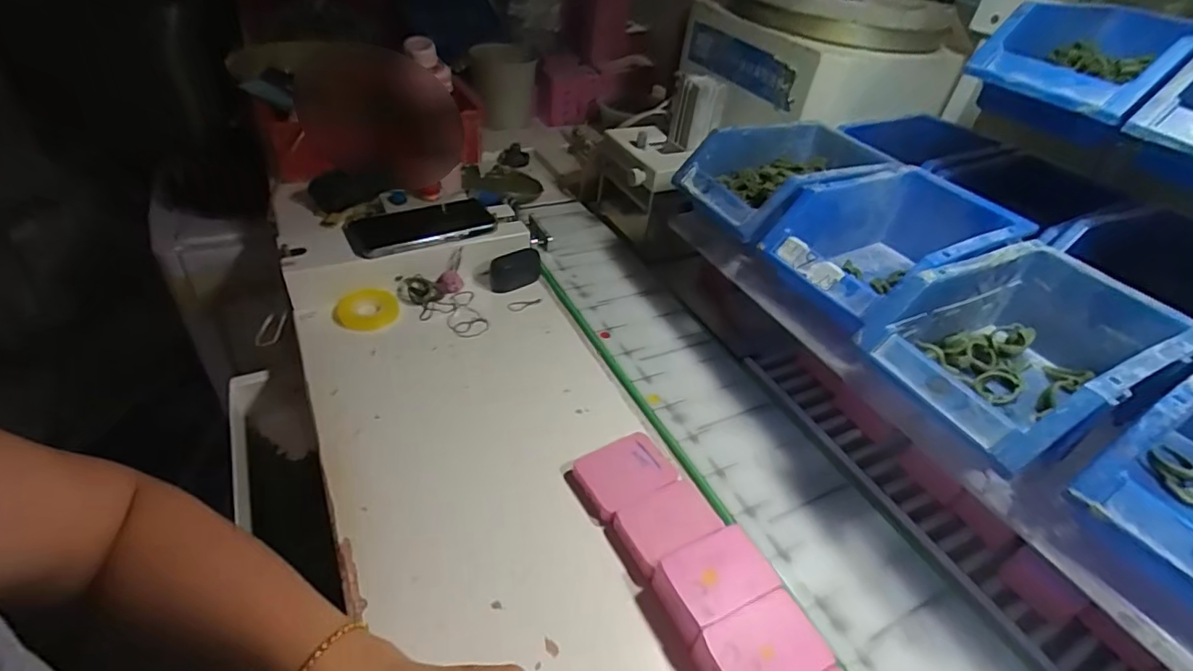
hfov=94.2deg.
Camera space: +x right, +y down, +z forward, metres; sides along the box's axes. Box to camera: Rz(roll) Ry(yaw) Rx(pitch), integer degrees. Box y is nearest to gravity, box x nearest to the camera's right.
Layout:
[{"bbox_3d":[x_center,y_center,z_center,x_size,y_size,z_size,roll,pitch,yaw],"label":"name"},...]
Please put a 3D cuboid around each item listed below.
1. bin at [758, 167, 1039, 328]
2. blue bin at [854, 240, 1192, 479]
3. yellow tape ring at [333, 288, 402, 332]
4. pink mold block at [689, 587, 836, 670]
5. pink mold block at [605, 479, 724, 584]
[{"bbox_3d":[0.251,-0.076,0.476,0.199,0.080,0.129,-19,47,-28],"label":"bin"},{"bbox_3d":[0.283,0.010,0.375,0.177,0.070,0.127,-16,46,-26],"label":"blue bin"},{"bbox_3d":[-0.234,-0.025,0.565,0.061,0.013,0.055,-15,46,-23],"label":"yellow tape ring"},{"bbox_3d":[0.097,0.195,0.334,0.072,0.030,0.048,-15,46,-22],"label":"pink mold block"},{"bbox_3d":[0.051,0.138,0.406,0.070,0.022,0.050,-19,48,-26],"label":"pink mold block"}]

